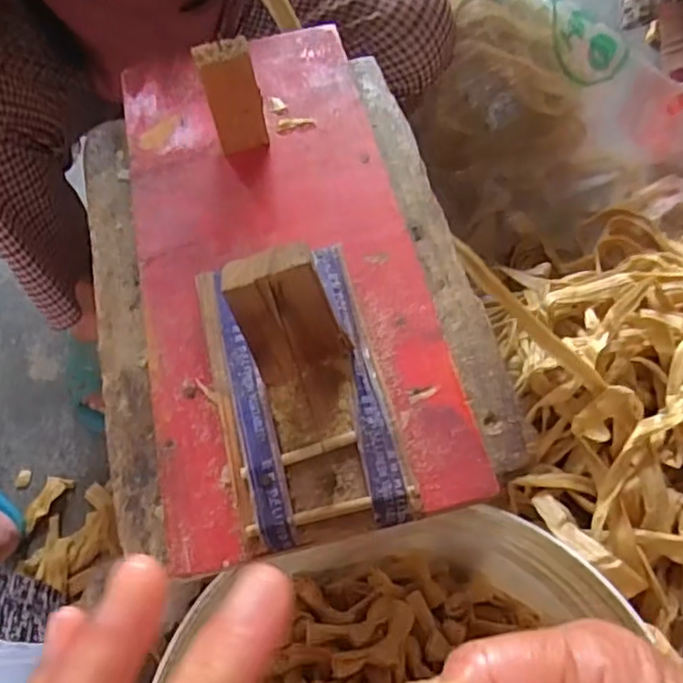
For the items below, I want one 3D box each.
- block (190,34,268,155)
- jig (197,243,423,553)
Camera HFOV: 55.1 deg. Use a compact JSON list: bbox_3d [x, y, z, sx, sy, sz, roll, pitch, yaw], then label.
[{"bbox_3d":[-0.069,-0.156,0.423,0.032,0.076,0.015,-16,62,-5],"label":"block"},{"bbox_3d":[-0.025,0.008,0.316,0.085,0.079,0.158,-15,61,-4],"label":"jig"}]

